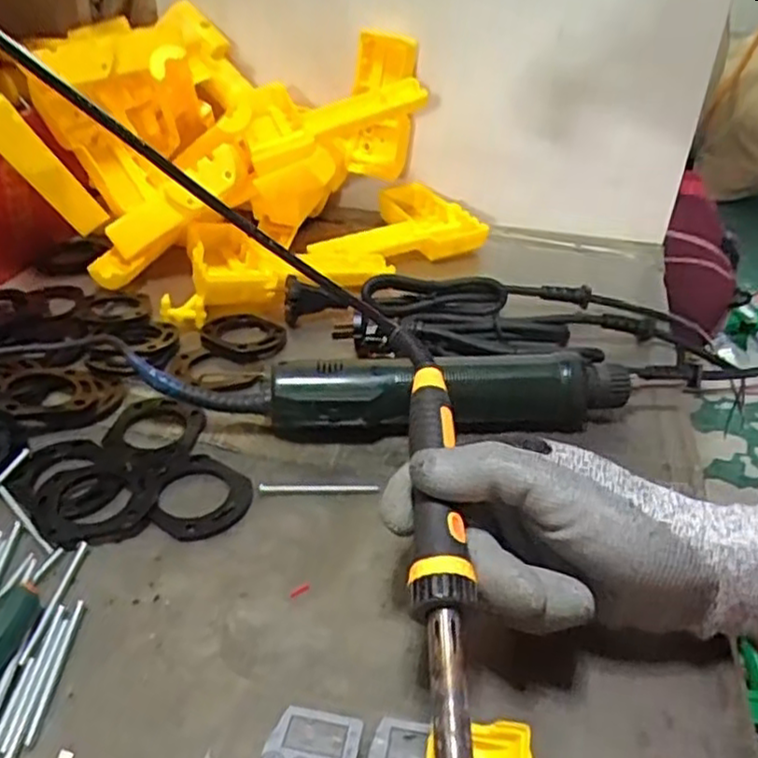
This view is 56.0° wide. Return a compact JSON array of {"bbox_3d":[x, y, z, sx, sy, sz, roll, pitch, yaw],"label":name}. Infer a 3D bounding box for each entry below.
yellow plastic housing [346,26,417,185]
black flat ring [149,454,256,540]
[{"bbox_3d":[0.001,-0.256,0.670,0.060,0.121,0.038,17,36,17],"label":"yellow plastic housing"},{"bbox_3d":[-0.092,0.061,0.366,0.052,0.004,0.050,-1,37,1],"label":"black flat ring"}]

